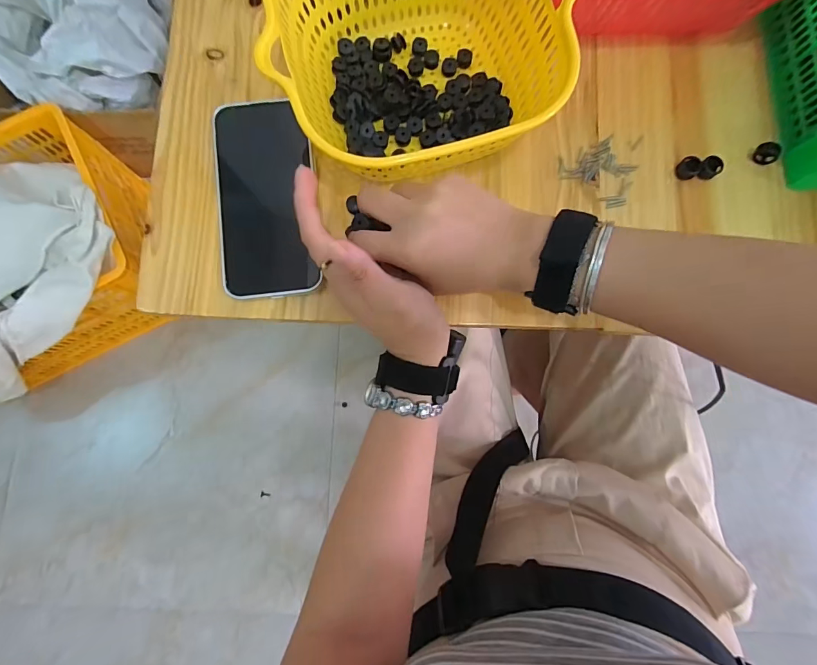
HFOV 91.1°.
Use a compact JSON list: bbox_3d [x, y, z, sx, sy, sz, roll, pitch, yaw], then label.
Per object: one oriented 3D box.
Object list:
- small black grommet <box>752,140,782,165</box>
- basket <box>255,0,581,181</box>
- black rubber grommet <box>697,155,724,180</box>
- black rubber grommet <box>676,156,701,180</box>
[{"bbox_3d":[0.299,-0.150,0.333,0.015,0.013,0.018,-34,83,-5],"label":"small black grommet"},{"bbox_3d":[0.007,-0.208,0.307,0.199,0.080,0.180,-12,81,-2],"label":"basket"},{"bbox_3d":[0.253,-0.138,0.335,0.018,0.009,0.017,-37,83,-5],"label":"black rubber grommet"},{"bbox_3d":[0.235,-0.138,0.336,0.019,0.007,0.017,-39,83,-6],"label":"black rubber grommet"}]

